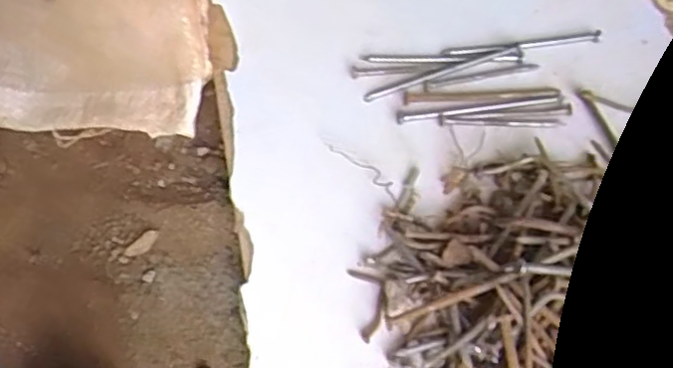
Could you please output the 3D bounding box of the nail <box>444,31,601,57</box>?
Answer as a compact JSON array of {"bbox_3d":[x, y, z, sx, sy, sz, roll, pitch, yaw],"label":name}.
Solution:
[{"bbox_3d":[0.122,-0.091,0.414,0.105,0.006,0.010,-10,58,-4],"label":"nail"}]

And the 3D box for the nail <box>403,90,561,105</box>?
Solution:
[{"bbox_3d":[0.090,-0.054,0.392,0.097,0.009,0.009,-4,58,-1],"label":"nail"}]

